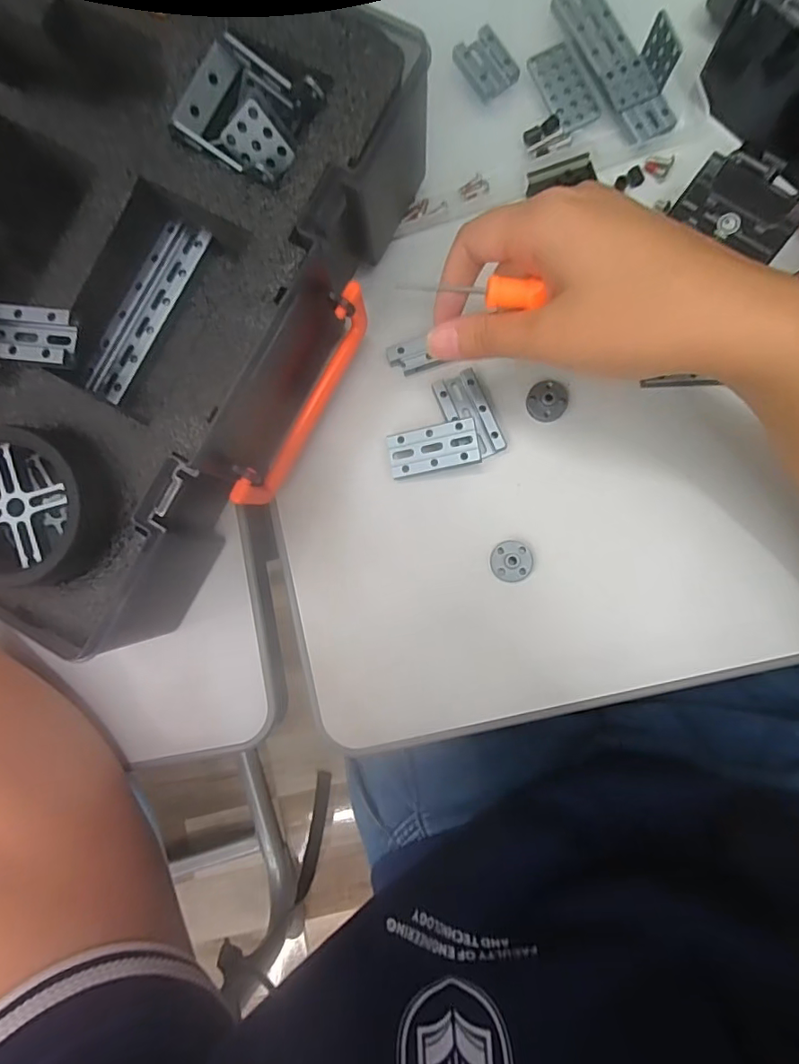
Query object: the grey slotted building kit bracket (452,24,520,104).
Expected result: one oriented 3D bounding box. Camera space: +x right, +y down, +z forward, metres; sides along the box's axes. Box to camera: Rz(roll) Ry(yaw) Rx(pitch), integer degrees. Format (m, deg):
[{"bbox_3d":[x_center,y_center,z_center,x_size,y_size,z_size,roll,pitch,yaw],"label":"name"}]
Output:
[{"bbox_3d":[0.049,-0.262,0.286,0.026,0.010,0.033,-32,84,3],"label":"grey slotted building kit bracket"}]

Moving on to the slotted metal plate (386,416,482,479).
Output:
[{"bbox_3d":[0.018,-0.044,0.269,0.047,0.004,0.025,-7,88,15],"label":"slotted metal plate"}]

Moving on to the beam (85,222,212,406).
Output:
[{"bbox_3d":[-0.124,-0.108,0.249,0.021,0.008,0.093,28,87,7],"label":"beam"}]

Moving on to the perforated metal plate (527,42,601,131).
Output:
[{"bbox_3d":[0.093,-0.249,0.285,0.025,0.004,0.046,-26,85,3],"label":"perforated metal plate"}]

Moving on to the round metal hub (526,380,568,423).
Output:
[{"bbox_3d":[0.080,-0.071,0.274,0.021,0.007,0.021,0,87,5],"label":"round metal hub"}]

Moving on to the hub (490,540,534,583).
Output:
[{"bbox_3d":[0.060,0.016,0.271,0.021,0.011,0.021,0,87,5],"label":"hub"}]

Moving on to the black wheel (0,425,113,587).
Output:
[{"bbox_3d":[-0.156,-0.010,0.212,0.061,0.023,0.059,-1,84,5],"label":"black wheel"}]

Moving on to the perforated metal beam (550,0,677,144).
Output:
[{"bbox_3d":[0.118,-0.259,0.280,0.026,0.009,0.095,-28,85,3],"label":"perforated metal beam"}]

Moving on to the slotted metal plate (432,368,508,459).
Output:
[{"bbox_3d":[0.039,-0.064,0.277,0.026,0.007,0.048,-23,85,4],"label":"slotted metal plate"}]

